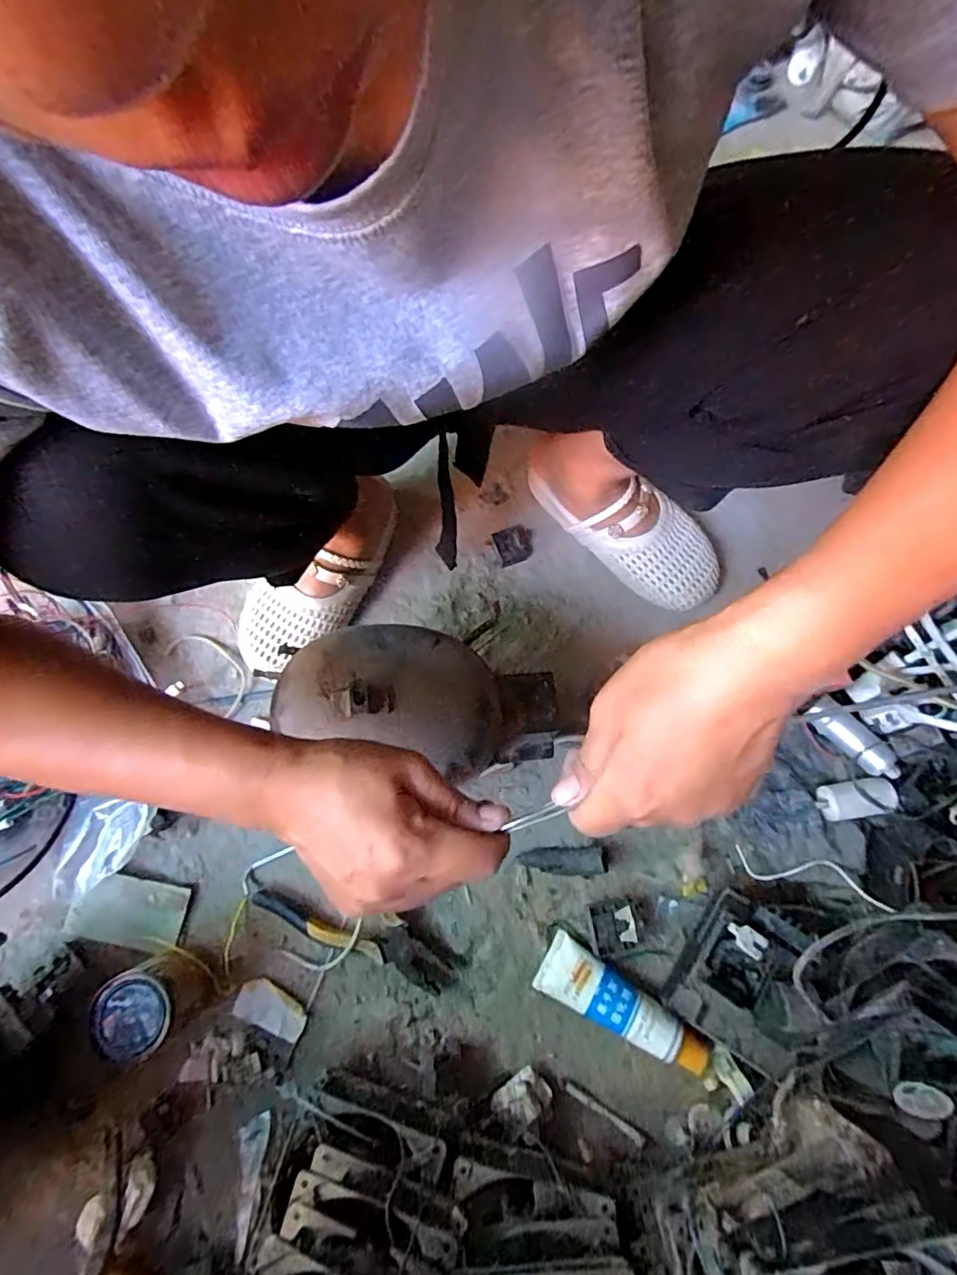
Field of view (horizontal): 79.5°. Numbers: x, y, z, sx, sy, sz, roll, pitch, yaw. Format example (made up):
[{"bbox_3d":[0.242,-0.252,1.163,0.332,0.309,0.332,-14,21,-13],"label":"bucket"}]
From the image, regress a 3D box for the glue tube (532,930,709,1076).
[{"bbox_3d":[0.126,0.331,0.513,0.149,0.035,0.051,31,75,8],"label":"glue tube"}]

